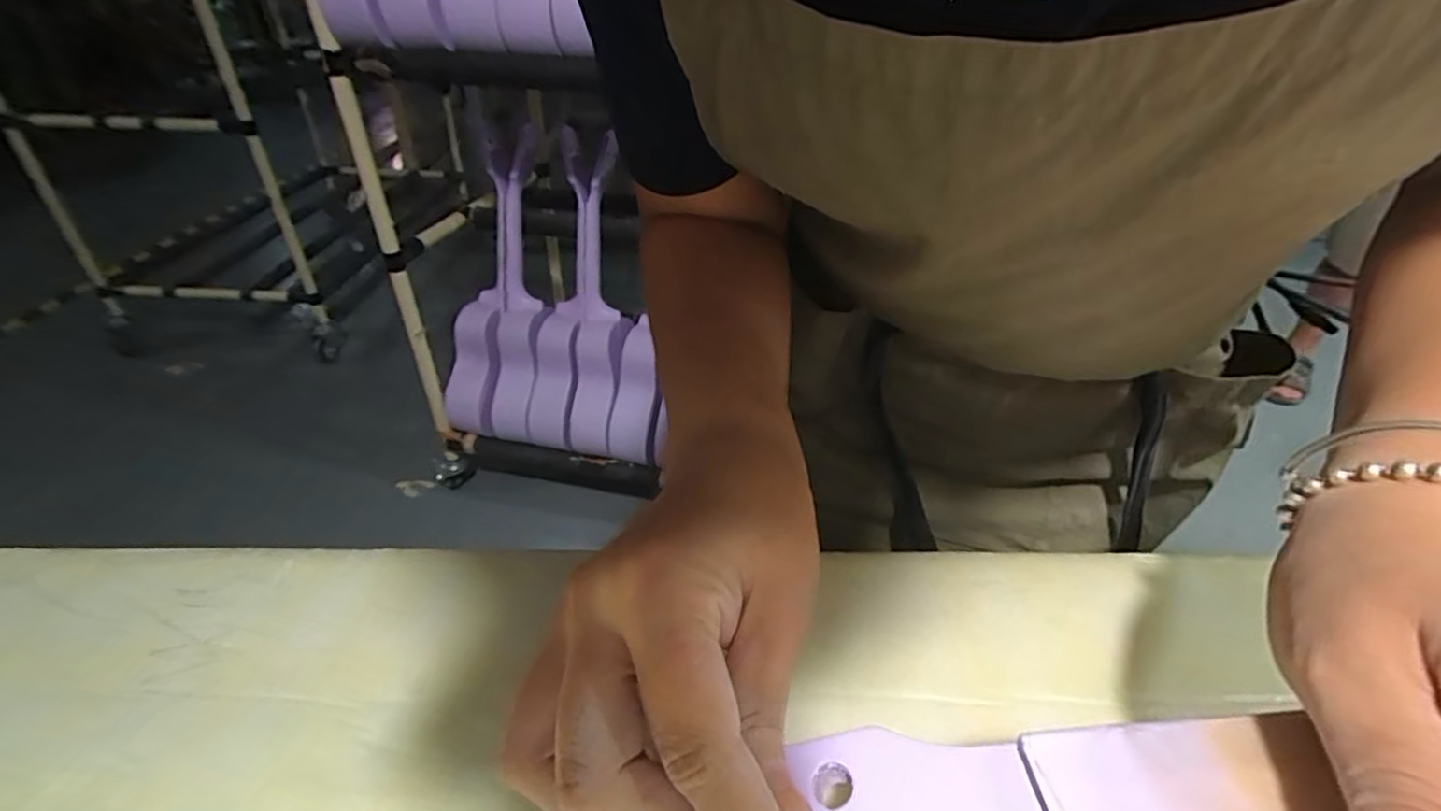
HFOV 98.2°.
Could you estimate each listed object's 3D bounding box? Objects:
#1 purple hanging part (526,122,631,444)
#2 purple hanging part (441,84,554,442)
[{"bbox_3d":[-0.249,-0.190,1.133,0.160,0.544,0.060,10,11,12],"label":"purple hanging part"},{"bbox_3d":[-0.403,-0.227,1.148,0.165,0.585,0.079,11,12,14],"label":"purple hanging part"}]

